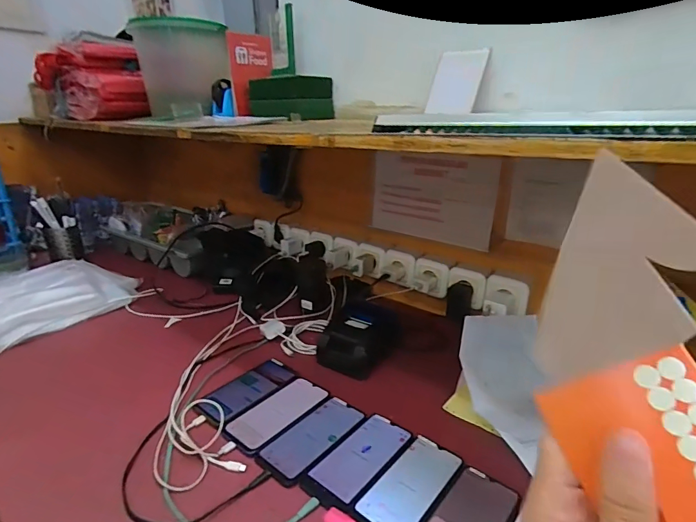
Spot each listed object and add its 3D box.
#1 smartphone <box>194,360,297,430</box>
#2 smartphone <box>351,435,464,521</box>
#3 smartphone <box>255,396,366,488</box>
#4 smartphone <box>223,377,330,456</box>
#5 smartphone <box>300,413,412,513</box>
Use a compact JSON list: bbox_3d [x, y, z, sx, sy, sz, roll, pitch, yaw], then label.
[{"bbox_3d":[-0.165,0.217,0.692,0.075,0.009,0.172,13,23,32],"label":"smartphone"},{"bbox_3d":[0.079,0.283,0.514,0.079,0.008,0.164,15,24,37],"label":"smartphone"},{"bbox_3d":[-0.049,0.257,0.596,0.079,0.008,0.164,14,24,35],"label":"smartphone"},{"bbox_3d":[-0.109,0.239,0.642,0.083,0.010,0.169,13,23,32],"label":"smartphone"},{"bbox_3d":[0.015,0.269,0.560,0.082,0.005,0.167,15,24,36],"label":"smartphone"}]

